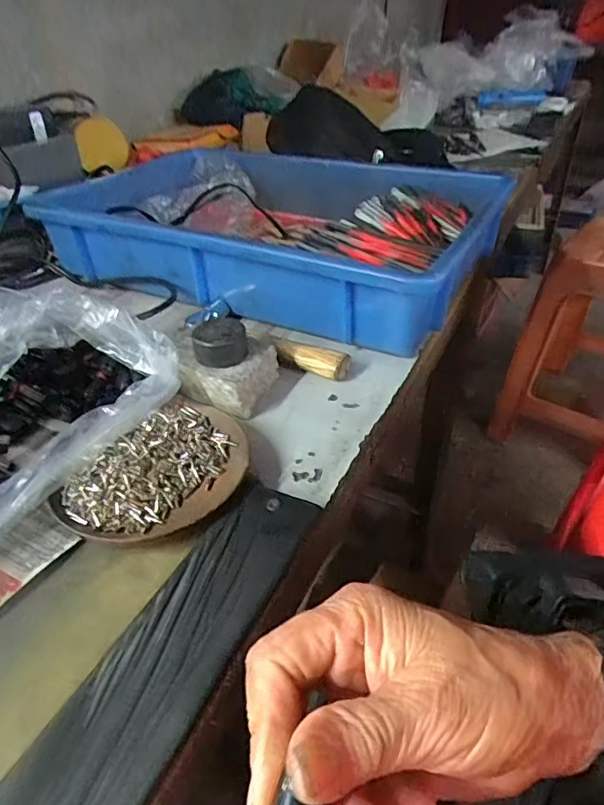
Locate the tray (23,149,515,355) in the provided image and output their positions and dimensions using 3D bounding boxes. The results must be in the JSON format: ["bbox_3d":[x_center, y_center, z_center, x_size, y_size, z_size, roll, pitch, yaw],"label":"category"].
[{"bbox_3d":[-0.033,-0.188,0.561,0.418,0.078,0.270,15,41,22],"label":"tray"}]

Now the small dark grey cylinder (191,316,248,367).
[{"bbox_3d":[-0.058,-0.042,0.378,0.035,0.027,0.028,-2,37,2],"label":"small dark grey cylinder"}]

